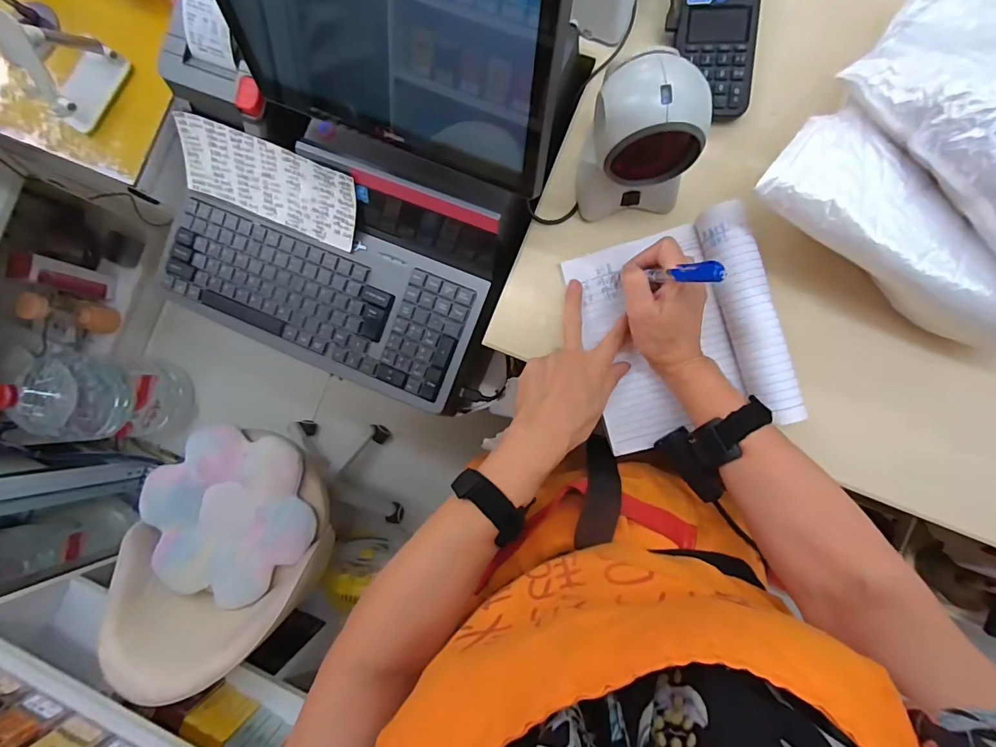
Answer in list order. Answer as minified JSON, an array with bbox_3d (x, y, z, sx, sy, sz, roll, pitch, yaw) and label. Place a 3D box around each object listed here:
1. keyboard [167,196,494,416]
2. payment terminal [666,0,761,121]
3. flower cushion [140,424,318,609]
[{"bbox_3d":[-0.210,-0.095,0.526,0.378,0.022,0.155,20,89,7],"label":"keyboard"},{"bbox_3d":[0.222,-0.378,0.463,0.080,0.041,0.226,5,87,7],"label":"payment terminal"},{"bbox_3d":[-0.542,0.283,0.907,0.327,0.032,0.337,0,86,6],"label":"flower cushion"}]

